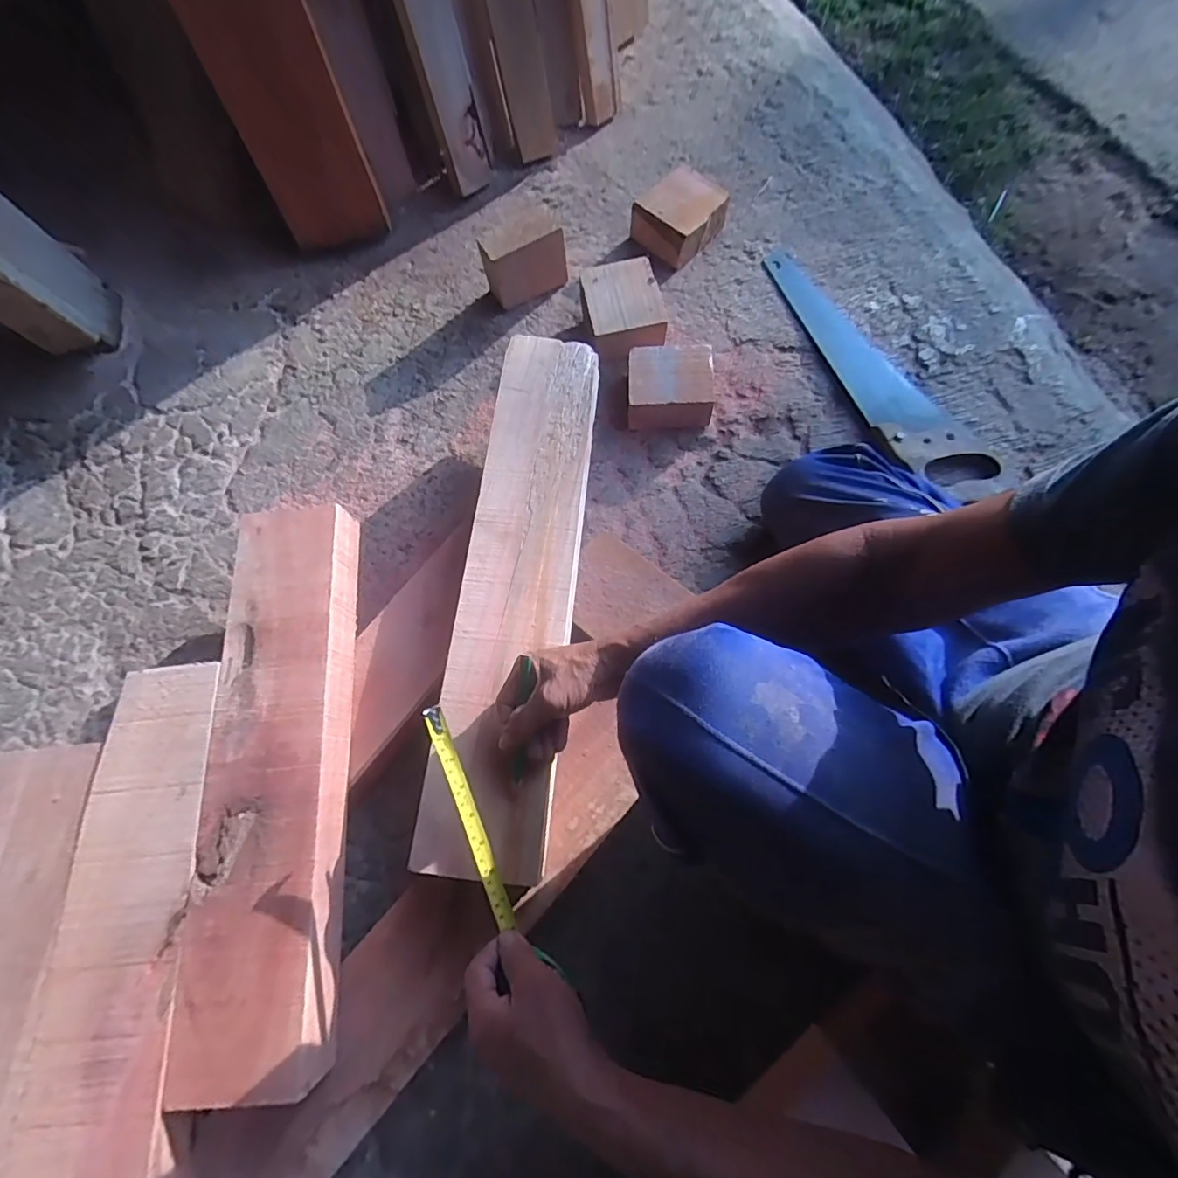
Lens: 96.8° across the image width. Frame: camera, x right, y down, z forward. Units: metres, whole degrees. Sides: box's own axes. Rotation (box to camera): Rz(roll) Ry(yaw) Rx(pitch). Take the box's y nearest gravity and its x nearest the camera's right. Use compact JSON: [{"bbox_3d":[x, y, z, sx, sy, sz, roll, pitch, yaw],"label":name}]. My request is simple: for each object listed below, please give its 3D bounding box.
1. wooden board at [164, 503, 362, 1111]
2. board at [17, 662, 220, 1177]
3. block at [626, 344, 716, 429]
[{"bbox_3d":[-0.326,0.177,0.557,0.132,0.058,0.561,-6,72,0],"label":"wooden board"},{"bbox_3d":[-0.427,0.347,0.484,0.122,0.030,0.545,-7,72,0],"label":"board"},{"bbox_3d":[0.116,-0.287,0.755,0.118,0.069,0.104,1,72,2],"label":"block"}]

